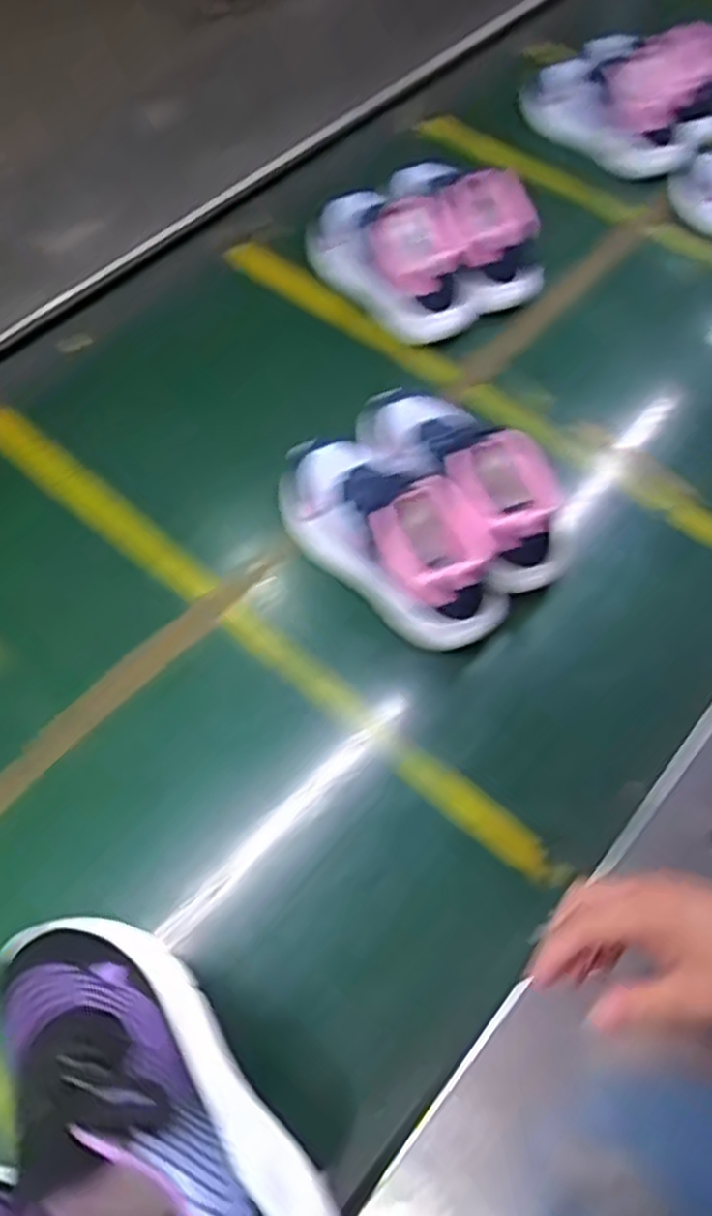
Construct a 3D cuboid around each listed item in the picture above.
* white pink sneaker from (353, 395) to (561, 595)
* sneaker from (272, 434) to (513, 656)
[{"bbox_3d":[0.098,-0.126,0.700,0.088,0.097,0.244,-28,66,-15],"label":"white pink sneaker"},{"bbox_3d":[0.030,-0.073,0.672,0.095,0.092,0.239,-40,69,-20],"label":"sneaker"}]

